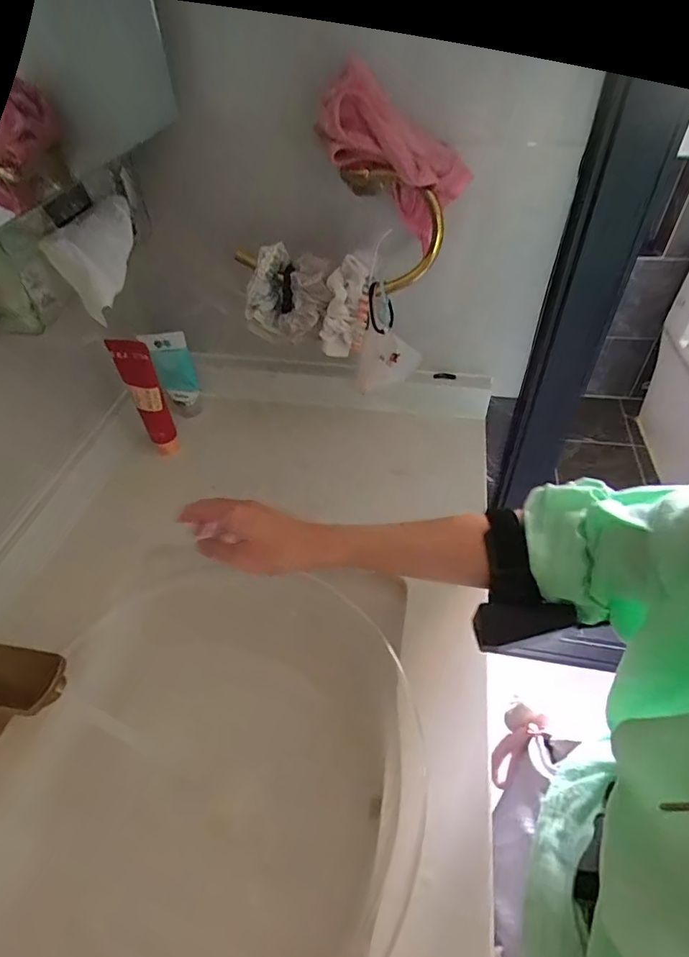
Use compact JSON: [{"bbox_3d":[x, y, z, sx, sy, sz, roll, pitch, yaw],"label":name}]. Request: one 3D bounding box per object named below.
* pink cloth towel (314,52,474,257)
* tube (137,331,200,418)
[{"bbox_3d":[0.050,-0.298,0.460,0.131,0.142,0.061,13,50,17],"label":"pink cloth towel"},{"bbox_3d":[-0.231,-0.144,0.674,0.052,0.127,0.033,-14,48,-7],"label":"tube"}]

